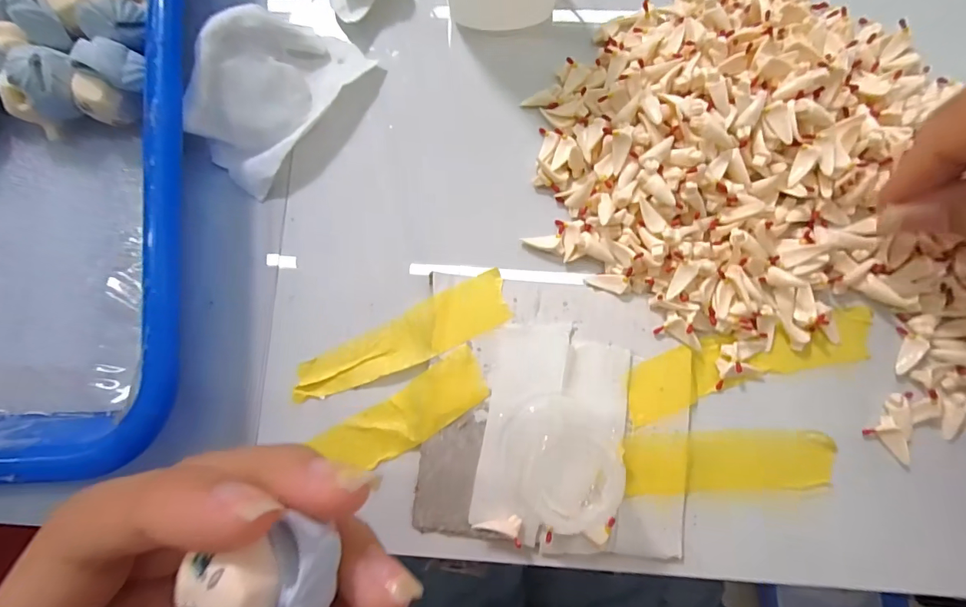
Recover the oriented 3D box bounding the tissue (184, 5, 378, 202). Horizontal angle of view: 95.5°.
[{"bbox_3d":[-0.082,-0.081,0.164,0.040,0.021,0.068,33,85,5],"label":"tissue"}]

